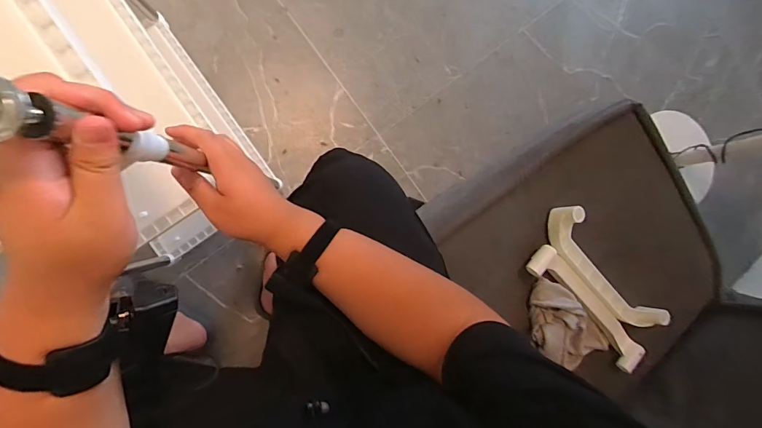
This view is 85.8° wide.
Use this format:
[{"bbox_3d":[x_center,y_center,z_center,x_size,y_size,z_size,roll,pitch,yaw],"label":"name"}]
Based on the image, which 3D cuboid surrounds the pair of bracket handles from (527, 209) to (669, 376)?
[{"bbox_3d":[0.389,0.139,0.739,0.322,0.071,0.125,43,80,-8],"label":"pair of bracket handles"}]

